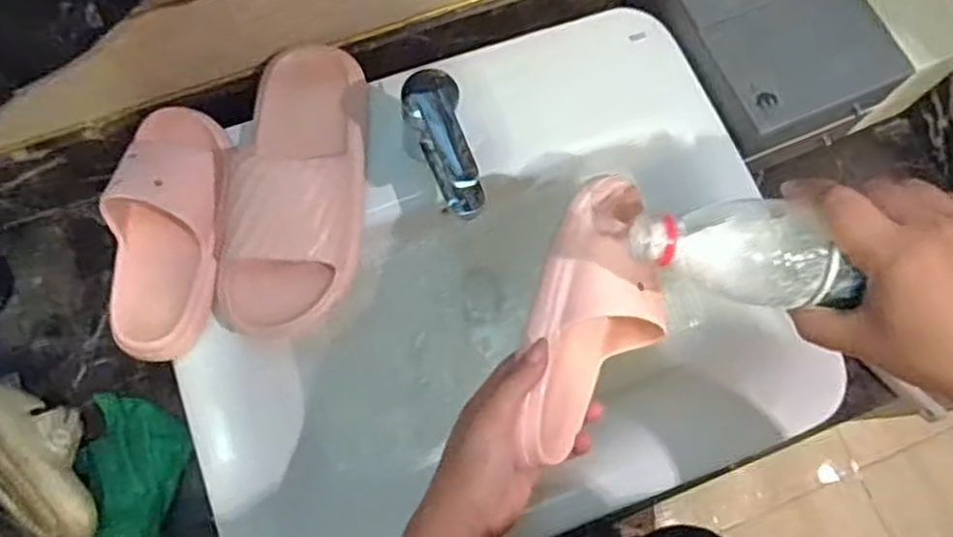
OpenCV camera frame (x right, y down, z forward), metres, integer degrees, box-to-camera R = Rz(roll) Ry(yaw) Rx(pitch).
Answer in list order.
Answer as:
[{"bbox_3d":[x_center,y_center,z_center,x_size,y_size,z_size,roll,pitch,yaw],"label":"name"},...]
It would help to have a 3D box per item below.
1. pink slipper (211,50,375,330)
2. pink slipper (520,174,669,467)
[{"bbox_3d":[-0.154,-0.081,0.585,0.113,0.067,0.265,3,74,0],"label":"pink slipper"},{"bbox_3d":[0.085,0.034,0.484,0.087,0.067,0.204,16,74,3],"label":"pink slipper"}]

